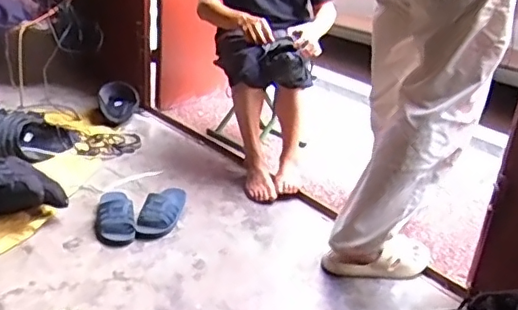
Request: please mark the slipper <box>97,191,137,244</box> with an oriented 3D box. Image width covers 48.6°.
[{"bbox_3d":[-0.386,0.148,1.536,0.092,0.072,0.225,-3,27,-17],"label":"slipper"}]

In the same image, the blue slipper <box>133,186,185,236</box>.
[{"bbox_3d":[-0.263,0.147,1.560,0.095,0.064,0.207,8,25,6],"label":"blue slipper"}]

